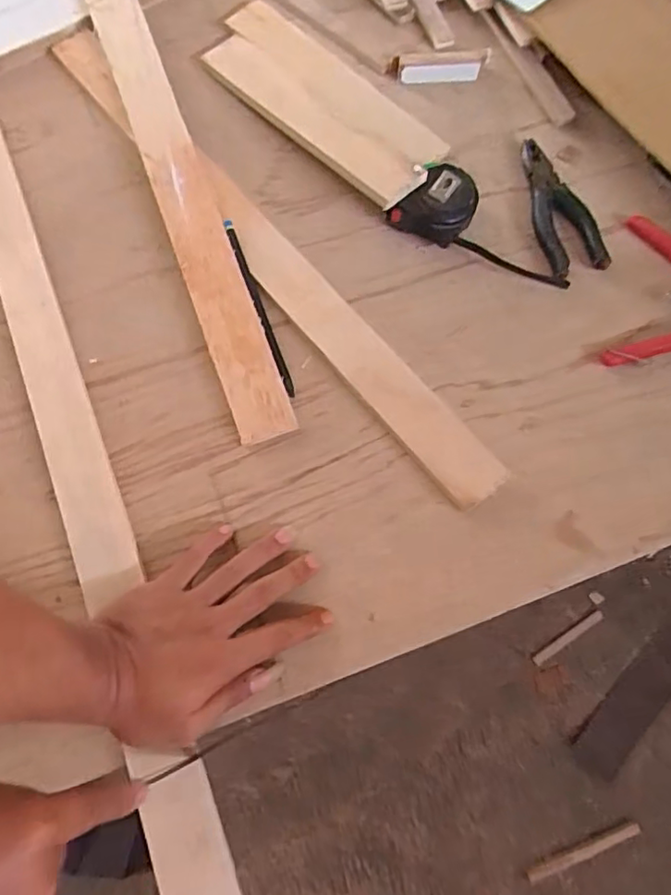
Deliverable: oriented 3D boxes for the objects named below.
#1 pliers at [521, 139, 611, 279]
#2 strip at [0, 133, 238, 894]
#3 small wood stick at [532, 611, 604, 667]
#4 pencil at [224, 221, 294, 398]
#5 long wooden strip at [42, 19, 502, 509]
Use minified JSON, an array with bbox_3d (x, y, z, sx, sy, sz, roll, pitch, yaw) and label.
[{"bbox_3d":[0.206,-0.224,0.569,0.050,0.018,0.138,-14,75,-6],"label":"pliers"},{"bbox_3d":[-0.175,0.076,0.459,0.047,0.018,0.841,-20,75,-8],"label":"strip"},{"bbox_3d":[0.453,0.370,1.197,0.170,0.015,0.017,-31,78,-10],"label":"small wood stick"},{"bbox_3d":[-0.064,-0.119,0.520,0.008,0.013,0.167,-19,76,-7],"label":"pencil"},{"bbox_3d":[-0.064,-0.177,0.542,0.053,0.013,0.576,-39,79,-12],"label":"long wooden strip"}]

